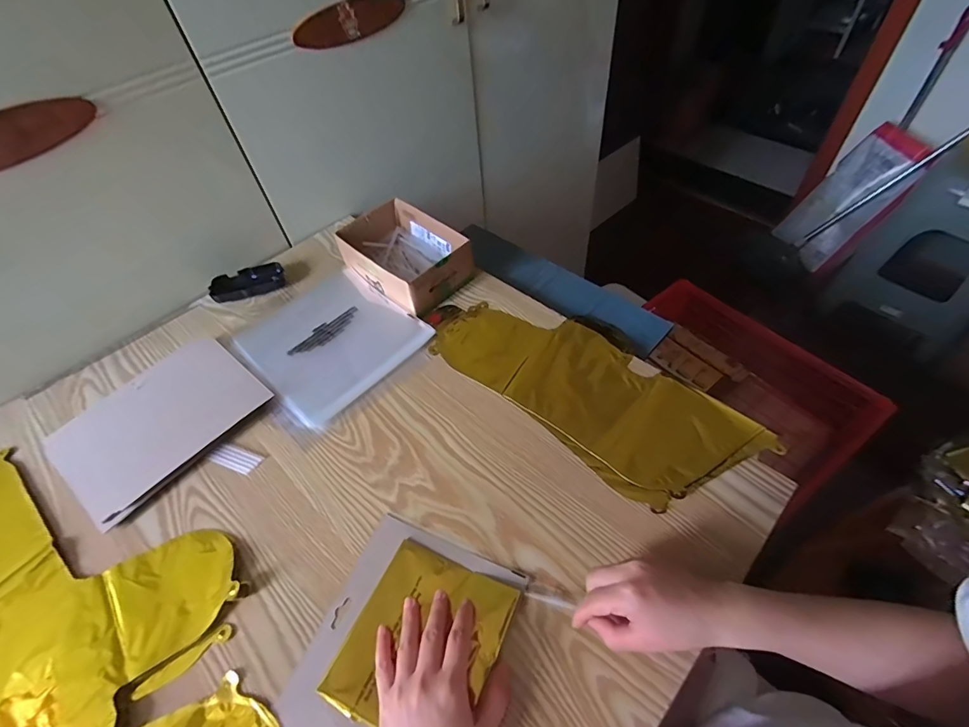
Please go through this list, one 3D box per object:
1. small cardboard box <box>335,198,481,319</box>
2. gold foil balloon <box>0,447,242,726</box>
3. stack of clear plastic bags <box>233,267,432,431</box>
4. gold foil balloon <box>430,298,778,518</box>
[{"bbox_3d":[-0.119,-0.164,0.683,0.190,0.066,0.133,35,62,28],"label":"small cardboard box"},{"bbox_3d":[-0.464,0.229,0.445,0.414,0.008,0.224,16,55,17],"label":"gold foil balloon"},{"bbox_3d":[-0.218,-0.041,0.631,0.224,0.015,0.204,36,63,28],"label":"stack of clear plastic bags"},{"bbox_3d":[0.130,0.017,0.559,0.380,0.007,0.190,36,63,28],"label":"gold foil balloon"}]

